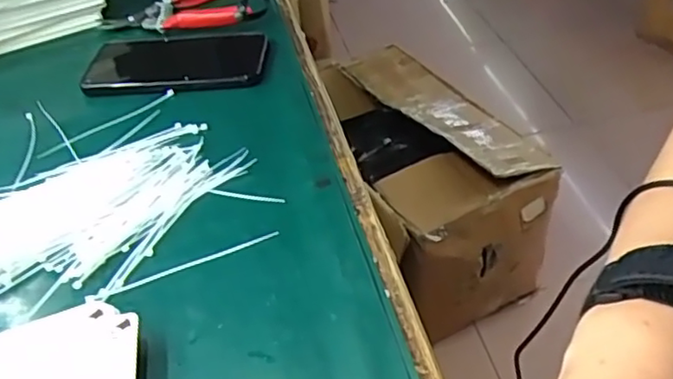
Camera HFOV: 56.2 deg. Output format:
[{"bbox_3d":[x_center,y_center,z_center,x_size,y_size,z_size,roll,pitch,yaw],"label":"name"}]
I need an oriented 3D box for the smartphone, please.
[{"bbox_3d":[-0.143,-0.115,0.562,0.165,0.010,0.089,-1,42,7],"label":"smartphone"}]

